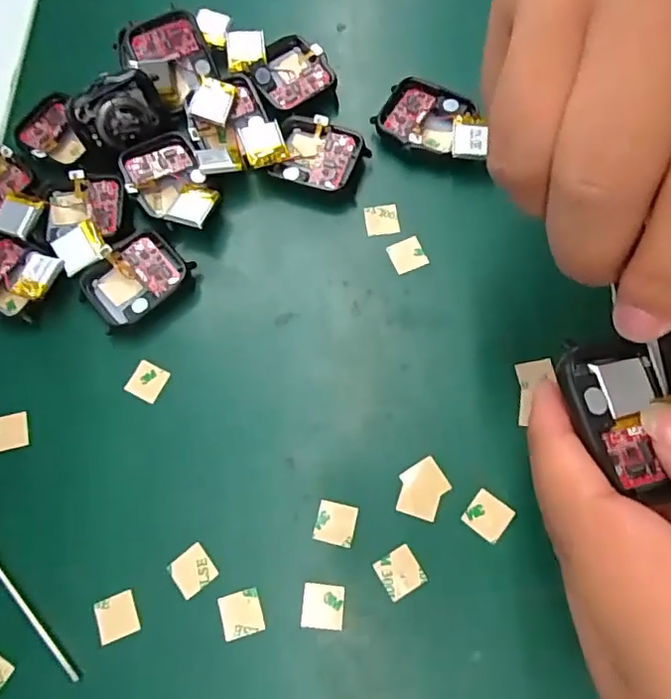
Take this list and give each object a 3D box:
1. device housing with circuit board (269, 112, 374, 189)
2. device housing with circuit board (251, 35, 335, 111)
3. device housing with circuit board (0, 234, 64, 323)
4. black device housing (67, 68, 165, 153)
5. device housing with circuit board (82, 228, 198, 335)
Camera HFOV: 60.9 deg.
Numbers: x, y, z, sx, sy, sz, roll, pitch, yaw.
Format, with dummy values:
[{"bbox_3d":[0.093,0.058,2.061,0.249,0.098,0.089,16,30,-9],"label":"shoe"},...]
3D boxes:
[{"bbox_3d":[-0.008,-0.093,0.276,0.043,0.015,0.035,12,69,6],"label":"device housing with circuit board"},{"bbox_3d":[-0.024,-0.144,0.291,0.038,0.008,0.039,-18,68,-6],"label":"device housing with circuit board"},{"bbox_3d":[-0.150,-0.034,0.258,0.049,0.012,0.036,29,71,13],"label":"device housing with circuit board"},{"bbox_3d":[-0.103,-0.113,0.271,0.041,0.031,0.013,-33,46,-14],"label":"black device housing"},{"bbox_3d":[-0.092,-0.031,0.261,0.035,0.010,0.044,42,75,17],"label":"device housing with circuit board"}]

